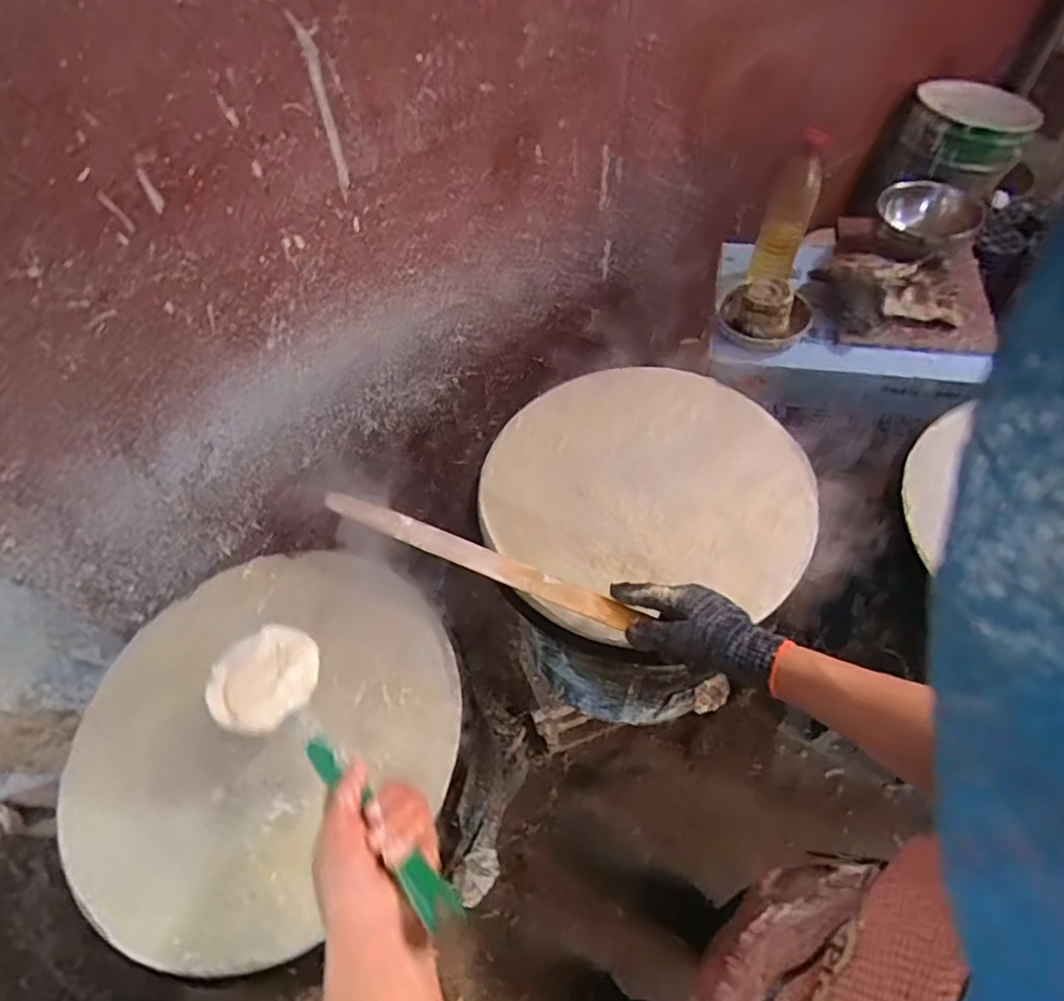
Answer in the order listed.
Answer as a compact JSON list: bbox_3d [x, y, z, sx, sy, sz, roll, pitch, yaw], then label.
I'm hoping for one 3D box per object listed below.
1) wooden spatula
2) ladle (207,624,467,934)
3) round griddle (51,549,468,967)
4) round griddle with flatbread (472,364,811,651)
[{"bbox_3d":[-0.057,0.056,0.624,0.341,0.013,0.028,20,61,14],"label":"wooden spatula"},{"bbox_3d":[-0.151,0.181,0.450,0.329,0.040,0.089,18,56,45],"label":"ladle"},{"bbox_3d":[-0.266,0.212,0.593,0.372,0.042,0.380,39,67,24],"label":"round griddle"},{"bbox_3d":[0.131,-0.026,0.703,0.365,0.042,0.339,-1,58,2],"label":"round griddle with flatbread"}]

